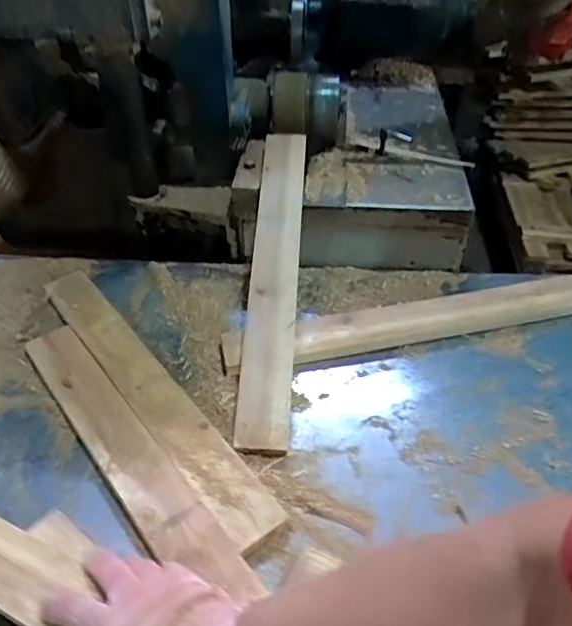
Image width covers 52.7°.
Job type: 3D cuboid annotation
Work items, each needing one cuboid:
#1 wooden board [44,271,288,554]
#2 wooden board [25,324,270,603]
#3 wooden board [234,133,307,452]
[{"bbox_3d":[-0.175,0.081,0.700,0.060,0.020,0.512,-26,47,-27],"label":"wooden board"},{"bbox_3d":[-0.177,0.142,0.625,0.058,0.021,0.425,-28,47,-28],"label":"wooden board"},{"bbox_3d":[-0.014,-0.057,0.758,0.067,0.050,0.500,2,57,3],"label":"wooden board"}]

